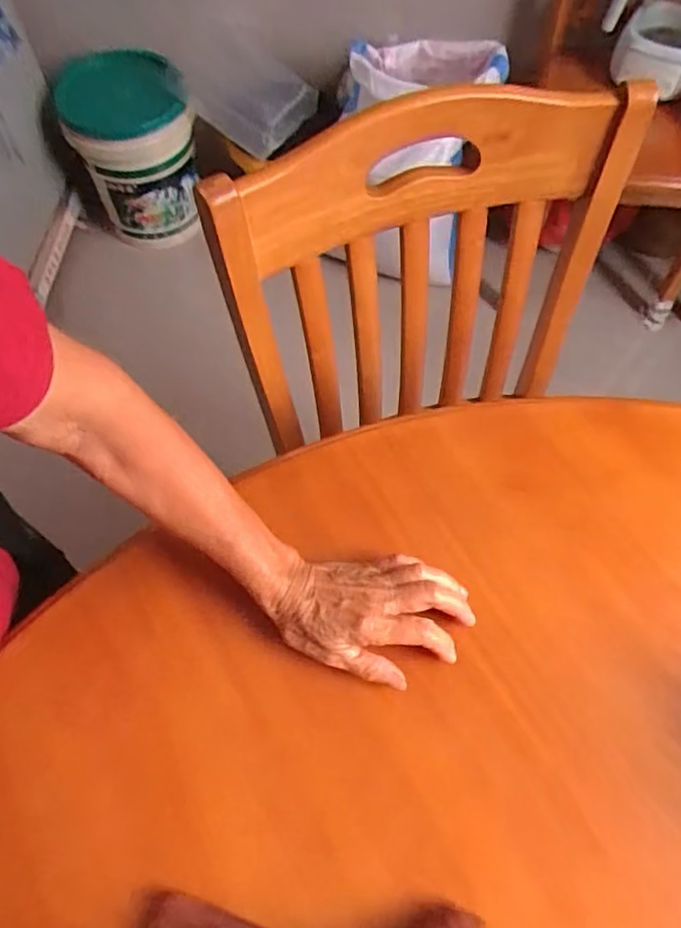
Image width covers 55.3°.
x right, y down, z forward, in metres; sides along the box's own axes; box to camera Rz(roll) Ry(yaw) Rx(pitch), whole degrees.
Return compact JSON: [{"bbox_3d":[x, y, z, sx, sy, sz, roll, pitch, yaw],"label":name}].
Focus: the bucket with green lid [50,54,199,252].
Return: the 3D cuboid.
[{"bbox_3d":[-0.484,-0.735,1.554,0.276,0.345,0.308,-19,64,-10],"label":"bucket with green lid"}]

